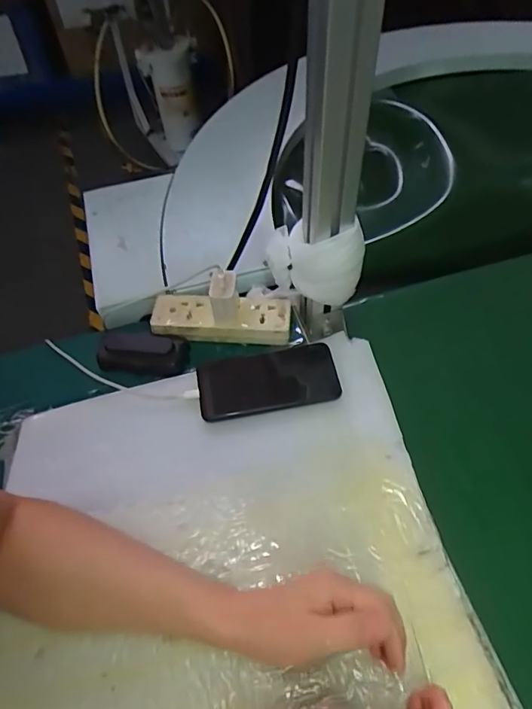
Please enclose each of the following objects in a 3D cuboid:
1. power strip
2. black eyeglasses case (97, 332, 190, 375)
[{"bbox_3d":[-0.054,-0.046,0.601,0.170,0.029,0.054,3,56,5],"label":"power strip"},{"bbox_3d":[-0.147,-0.003,0.583,0.106,0.022,0.051,7,56,7],"label":"black eyeglasses case"}]

